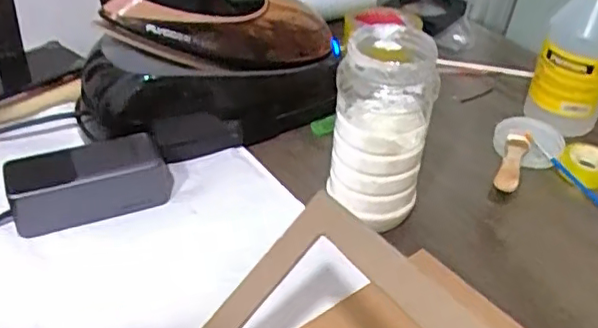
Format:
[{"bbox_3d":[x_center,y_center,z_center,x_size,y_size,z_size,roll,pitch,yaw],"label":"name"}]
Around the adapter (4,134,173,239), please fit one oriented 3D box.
[{"bbox_3d":[-0.183,0.018,0.549,0.135,0.050,0.058,-14,42,-19],"label":"adapter"}]

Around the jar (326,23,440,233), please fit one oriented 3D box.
[{"bbox_3d":[0.066,-0.023,0.519,0.076,0.165,0.072,1,39,-1],"label":"jar"}]

